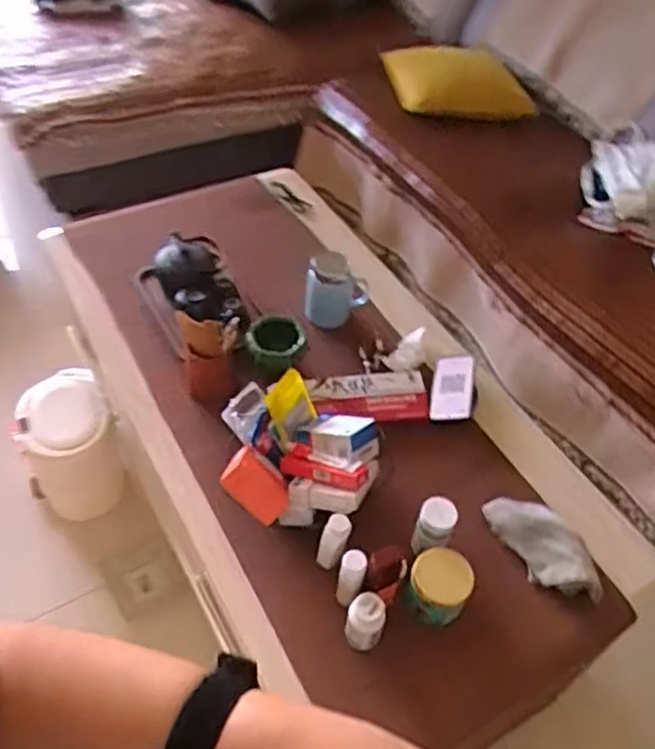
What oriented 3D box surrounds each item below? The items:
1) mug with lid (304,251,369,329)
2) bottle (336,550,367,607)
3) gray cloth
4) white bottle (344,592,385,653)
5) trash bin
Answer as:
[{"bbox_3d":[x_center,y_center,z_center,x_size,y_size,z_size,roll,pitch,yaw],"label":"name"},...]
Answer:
[{"bbox_3d":[0.018,-0.157,1.338,0.113,0.142,0.074,10,48,2],"label":"mug with lid"},{"bbox_3d":[0.031,0.282,0.948,0.033,0.112,0.031,3,48,-4],"label":"bottle"},{"bbox_3d":[0.330,0.255,1.043,0.102,0.031,0.191,-18,53,-21],"label":"gray cloth"},{"bbox_3d":[0.050,0.333,0.928,0.039,0.098,0.045,-23,55,-25],"label":"white bottle"},{"bbox_3d":[-0.554,0.152,1.480,0.180,0.292,0.220,-16,52,-20],"label":"trash bin"}]

